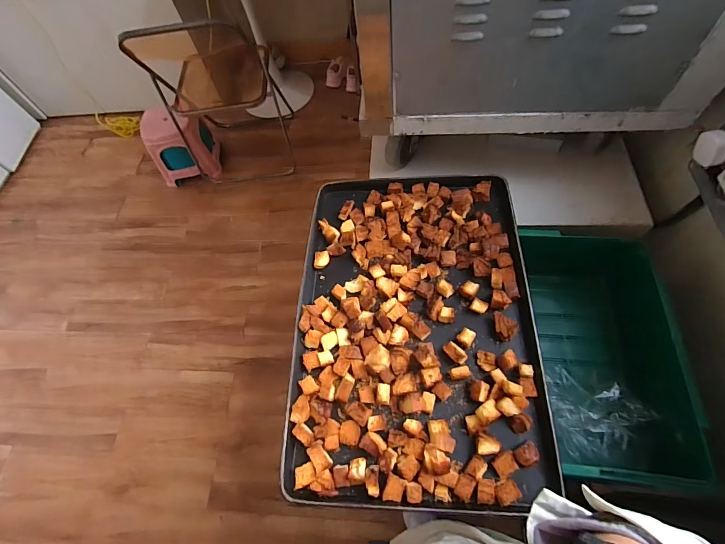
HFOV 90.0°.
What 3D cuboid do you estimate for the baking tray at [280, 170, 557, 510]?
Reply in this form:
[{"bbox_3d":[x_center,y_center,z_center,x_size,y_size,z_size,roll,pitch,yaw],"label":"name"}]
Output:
[{"bbox_3d":[0.087,0.069,0.647,0.405,0.042,0.596,1,63,3],"label":"baking tray"}]

